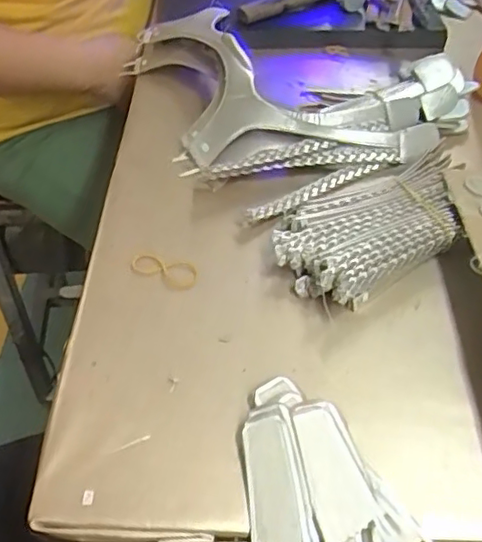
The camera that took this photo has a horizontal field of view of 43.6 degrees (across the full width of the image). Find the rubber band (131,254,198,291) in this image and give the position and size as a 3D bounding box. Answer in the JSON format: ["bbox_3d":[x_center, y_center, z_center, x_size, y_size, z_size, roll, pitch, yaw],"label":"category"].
[{"bbox_3d":[-0.055,-0.001,0.436,0.050,0.004,0.024,20,50,16],"label":"rubber band"}]

